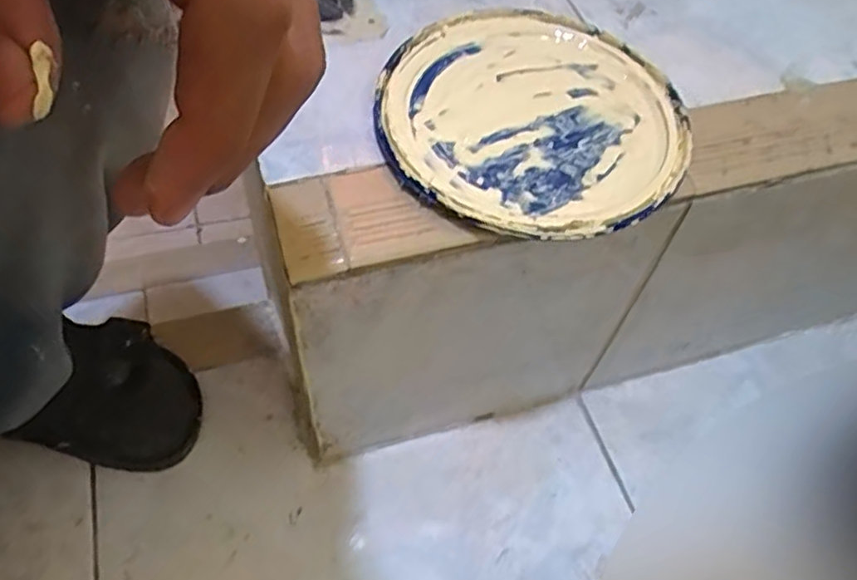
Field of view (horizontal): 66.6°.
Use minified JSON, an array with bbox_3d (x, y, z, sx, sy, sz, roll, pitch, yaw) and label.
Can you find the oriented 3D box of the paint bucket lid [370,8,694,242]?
[{"bbox_3d":[0.059,-0.100,0.377,0.173,0.016,0.172,2,56,-3],"label":"paint bucket lid"}]

